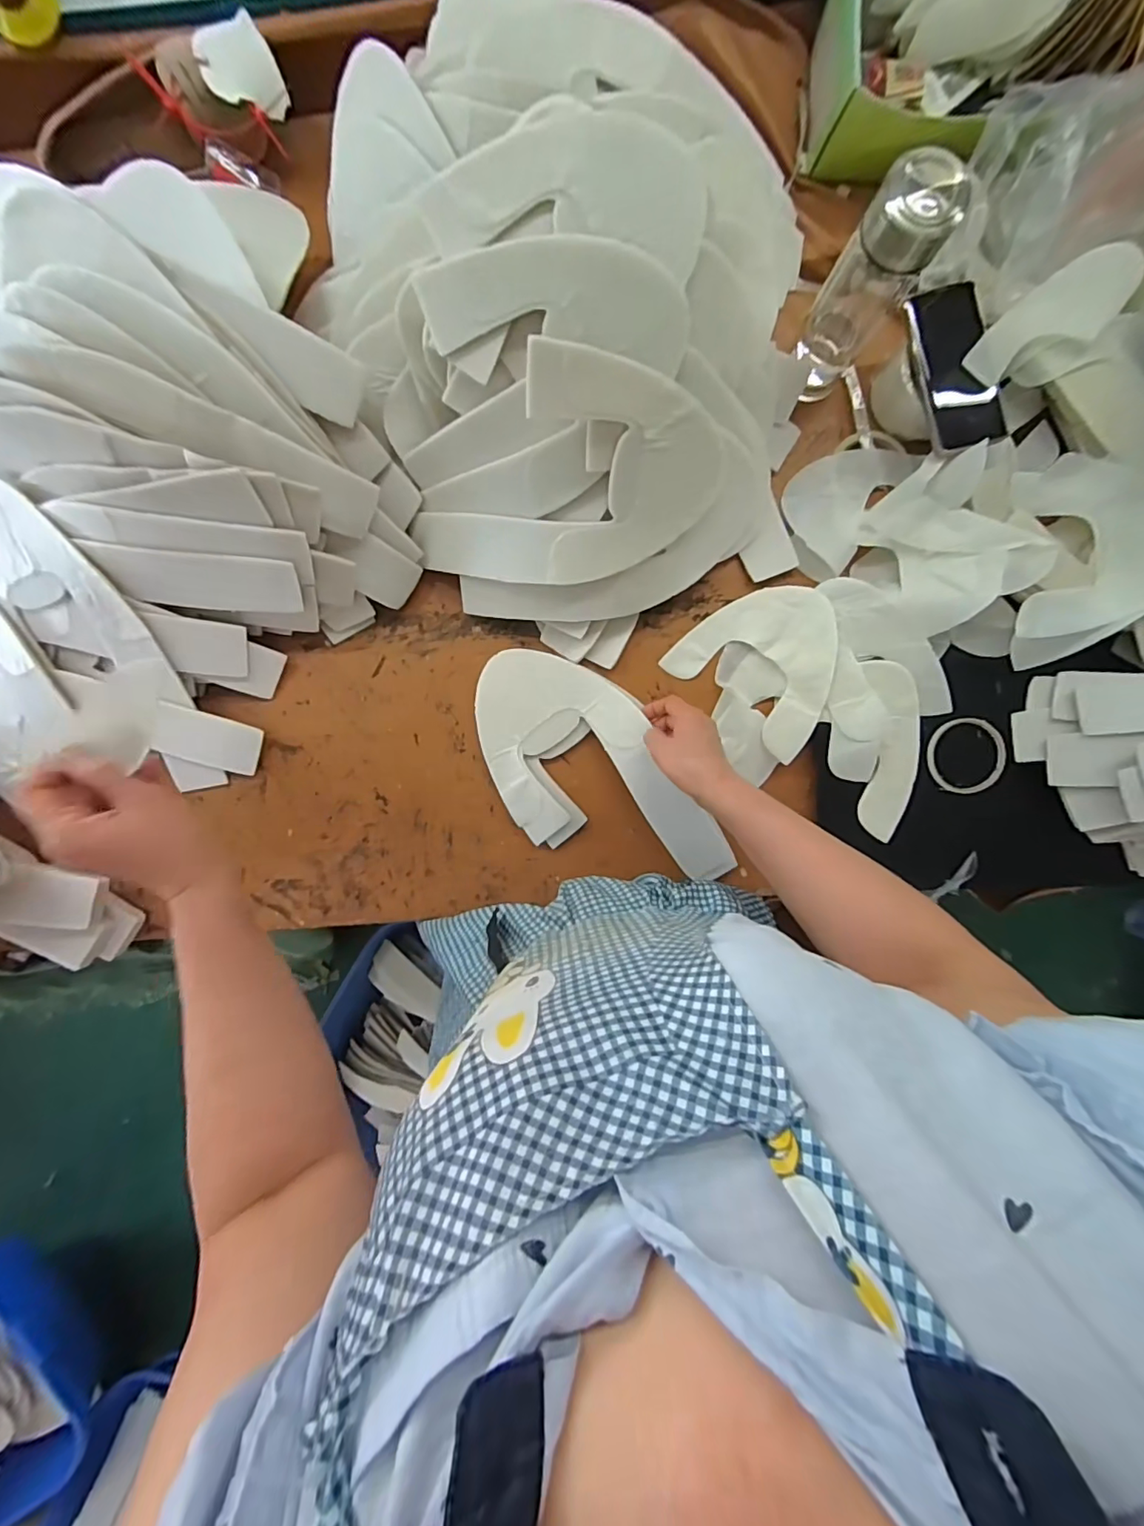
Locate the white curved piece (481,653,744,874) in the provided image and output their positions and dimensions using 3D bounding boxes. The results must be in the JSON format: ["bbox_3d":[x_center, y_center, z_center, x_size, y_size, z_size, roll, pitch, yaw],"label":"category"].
[{"bbox_3d":[0.017,0.019,0.587,0.178,0.026,0.322,-33,93,0],"label":"white curved piece"}]

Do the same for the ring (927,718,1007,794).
[{"bbox_3d":[0.454,-0.008,0.599,0.092,0.007,0.086,0,93,-1],"label":"ring"}]

